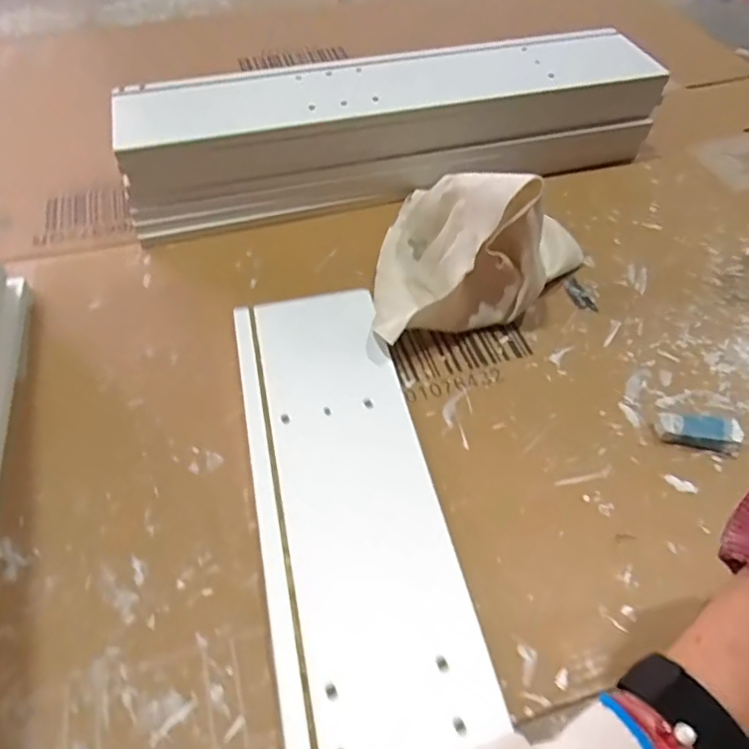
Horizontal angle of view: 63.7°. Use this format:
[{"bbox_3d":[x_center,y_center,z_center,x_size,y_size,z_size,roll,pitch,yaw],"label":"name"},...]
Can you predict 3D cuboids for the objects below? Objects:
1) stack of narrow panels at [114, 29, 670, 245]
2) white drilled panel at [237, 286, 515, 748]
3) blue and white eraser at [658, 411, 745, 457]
[{"bbox_3d":[0.028,-0.260,0.641,0.558,0.107,0.140,-13,53,-11],"label":"stack of narrow panels"},{"bbox_3d":[0.002,0.147,0.357,0.122,0.011,0.545,-9,51,-8],"label":"white drilled panel"},{"bbox_3d":[0.243,0.043,0.451,0.056,0.020,0.025,13,52,9],"label":"blue and white eraser"}]

